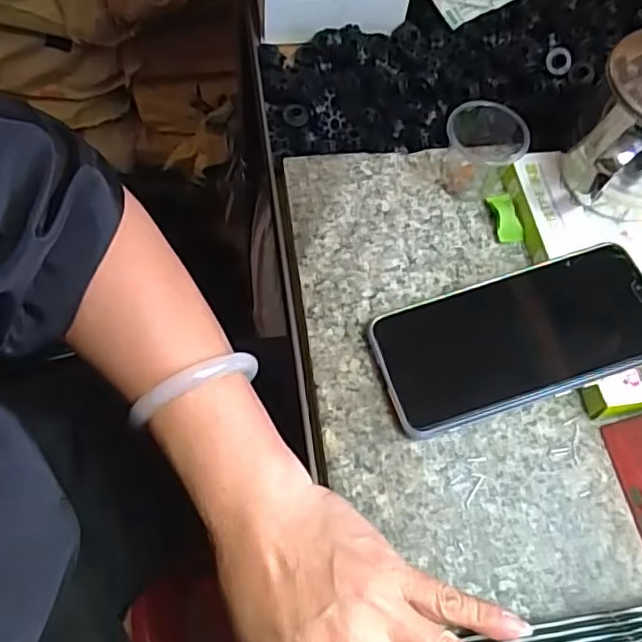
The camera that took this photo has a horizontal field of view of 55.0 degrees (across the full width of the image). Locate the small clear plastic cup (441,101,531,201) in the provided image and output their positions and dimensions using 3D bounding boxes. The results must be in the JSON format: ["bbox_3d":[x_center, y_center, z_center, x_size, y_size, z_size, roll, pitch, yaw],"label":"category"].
[{"bbox_3d":[0.103,-0.113,0.393,0.048,0.041,0.044,2,63,-3],"label":"small clear plastic cup"}]

